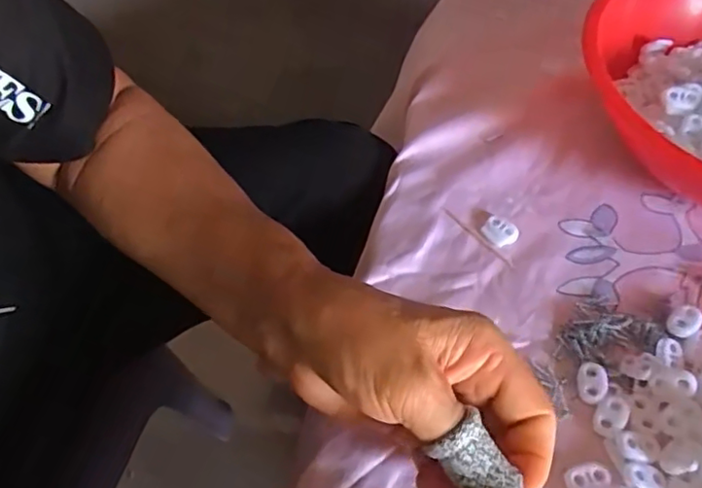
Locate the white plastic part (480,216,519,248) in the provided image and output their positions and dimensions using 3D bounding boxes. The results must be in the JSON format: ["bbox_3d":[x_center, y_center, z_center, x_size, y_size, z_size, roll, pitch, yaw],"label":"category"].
[{"bbox_3d":[0.096,-0.007,0.381,0.022,0.006,0.019,30,61,21],"label":"white plastic part"}]

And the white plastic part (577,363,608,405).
[{"bbox_3d":[0.131,0.075,0.319,0.014,0.006,0.021,7,55,7],"label":"white plastic part"}]

